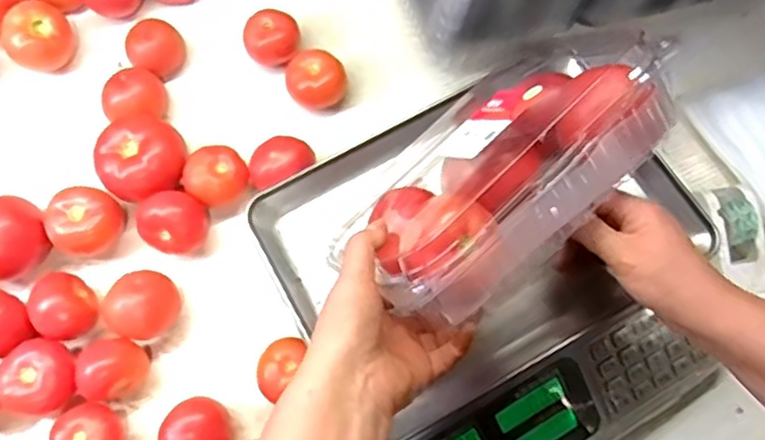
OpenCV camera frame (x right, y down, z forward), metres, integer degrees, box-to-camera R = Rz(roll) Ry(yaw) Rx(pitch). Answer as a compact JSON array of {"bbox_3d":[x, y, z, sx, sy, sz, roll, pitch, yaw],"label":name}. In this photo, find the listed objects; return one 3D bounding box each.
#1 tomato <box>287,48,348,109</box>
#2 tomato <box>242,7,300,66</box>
[{"bbox_3d":[-0.072,-0.152,0.758,0.064,0.046,0.066,-34,73,-10],"label":"tomato"},{"bbox_3d":[-0.125,-0.204,0.777,0.061,0.054,0.055,-14,71,-3],"label":"tomato"}]

